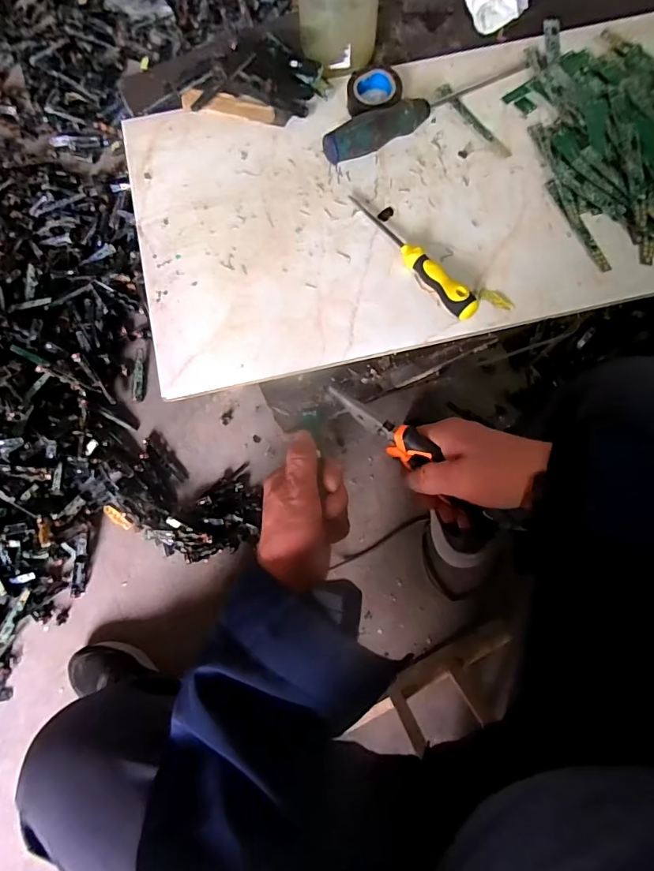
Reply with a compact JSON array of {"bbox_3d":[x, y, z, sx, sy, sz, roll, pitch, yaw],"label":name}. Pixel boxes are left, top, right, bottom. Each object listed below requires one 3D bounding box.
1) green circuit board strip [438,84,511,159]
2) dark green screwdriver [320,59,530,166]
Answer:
[{"bbox_3d":[0.141,-0.302,0.436,0.015,0.004,0.097,-37,82,-8],"label":"green circuit board strip"},{"bbox_3d":[0.095,-0.307,0.423,0.216,0.032,0.024,-30,78,-7],"label":"dark green screwdriver"}]

